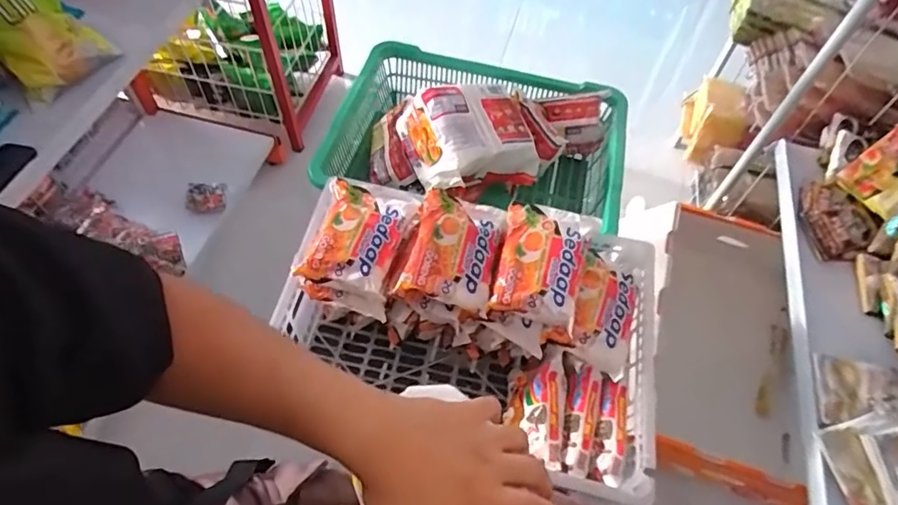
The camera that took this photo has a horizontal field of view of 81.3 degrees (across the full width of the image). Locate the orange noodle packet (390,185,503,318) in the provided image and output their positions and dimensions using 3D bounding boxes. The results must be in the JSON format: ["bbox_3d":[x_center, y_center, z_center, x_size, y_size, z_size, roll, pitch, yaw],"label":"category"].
[{"bbox_3d":[0.006,-0.009,0.639,0.111,0.036,0.146,13,57,5],"label":"orange noodle packet"}]

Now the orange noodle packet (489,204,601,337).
[{"bbox_3d":[0.115,0.008,0.629,0.103,0.032,0.146,14,58,5],"label":"orange noodle packet"}]

